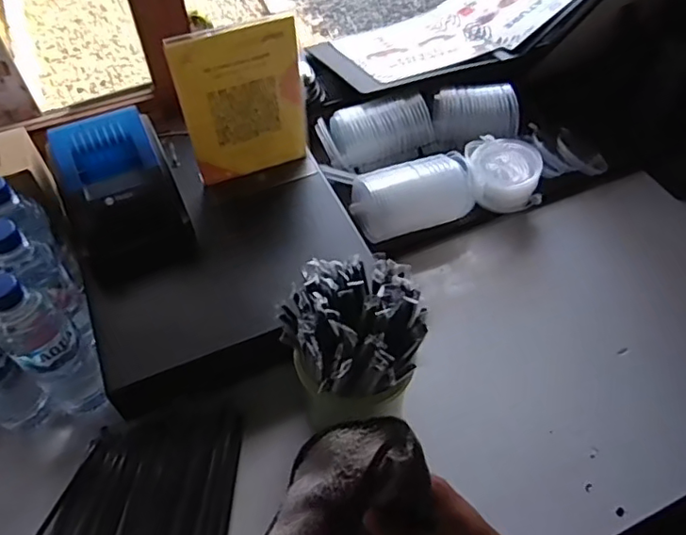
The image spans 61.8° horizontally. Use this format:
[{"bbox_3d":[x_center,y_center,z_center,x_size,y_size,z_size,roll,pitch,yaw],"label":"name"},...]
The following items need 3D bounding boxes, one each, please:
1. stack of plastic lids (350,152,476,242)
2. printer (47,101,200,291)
[{"bbox_3d":[0.097,-0.102,0.813,0.149,0.092,0.089,-21,56,-15],"label":"stack of plastic lids"},{"bbox_3d":[-0.265,-0.087,0.692,0.122,0.133,0.154,-22,56,-16],"label":"printer"}]

